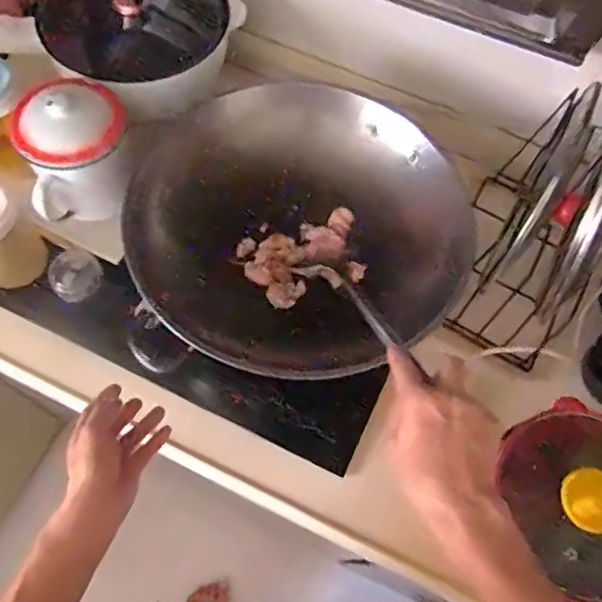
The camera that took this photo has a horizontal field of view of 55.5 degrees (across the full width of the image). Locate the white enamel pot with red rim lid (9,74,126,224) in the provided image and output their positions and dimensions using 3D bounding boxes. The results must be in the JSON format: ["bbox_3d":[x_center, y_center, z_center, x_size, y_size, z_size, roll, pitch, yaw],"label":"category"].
[{"bbox_3d":[-0.261,-0.173,0.664,0.119,0.177,0.098,-24,68,-12],"label":"white enamel pot with red rim lid"}]

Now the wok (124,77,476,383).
[{"bbox_3d":[0.002,-0.080,0.664,0.364,0.137,0.323,-22,68,-12],"label":"wok"}]

